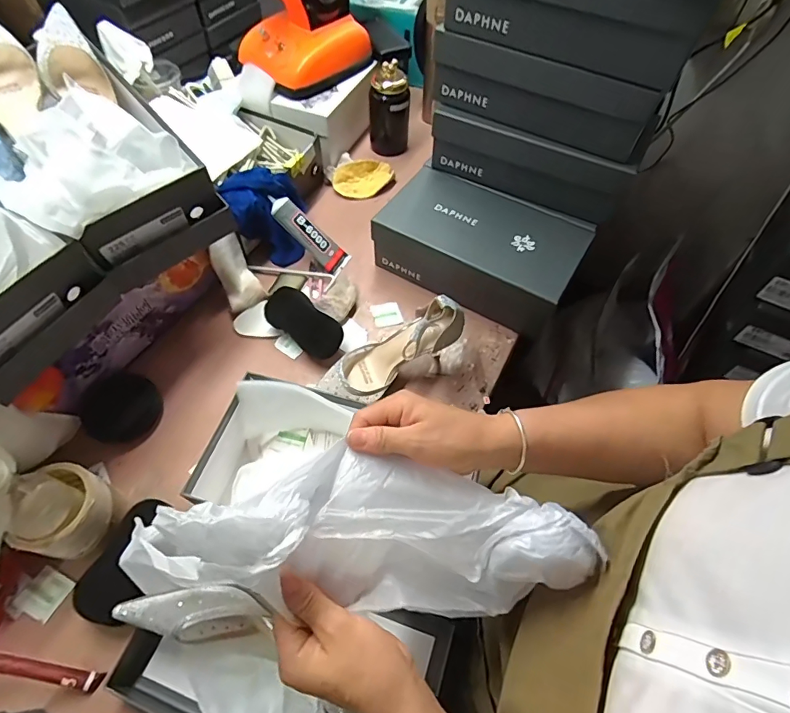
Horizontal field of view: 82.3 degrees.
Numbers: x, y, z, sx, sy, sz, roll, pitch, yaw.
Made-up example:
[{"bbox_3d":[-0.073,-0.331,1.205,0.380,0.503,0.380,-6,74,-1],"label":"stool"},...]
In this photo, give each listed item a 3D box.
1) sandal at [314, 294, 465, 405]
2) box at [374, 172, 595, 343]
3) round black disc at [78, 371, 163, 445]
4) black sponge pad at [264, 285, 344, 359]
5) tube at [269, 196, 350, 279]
[{"bbox_3d":[-0.015,-0.010,0.601,0.199,0.141,0.084,-26,62,-16],"label":"sandal"},{"bbox_3d":[0.131,-0.174,0.715,0.291,0.097,0.170,27,61,15],"label":"box"},{"bbox_3d":[-0.365,0.068,0.603,0.091,0.009,0.091,4,78,-20],"label":"round black disc"},{"bbox_3d":[-0.132,-0.050,0.659,0.121,0.014,0.062,38,84,5],"label":"black sponge pad"},{"bbox_3d":[-0.139,-0.197,0.734,0.150,0.034,0.044,43,58,-23],"label":"tube"}]

